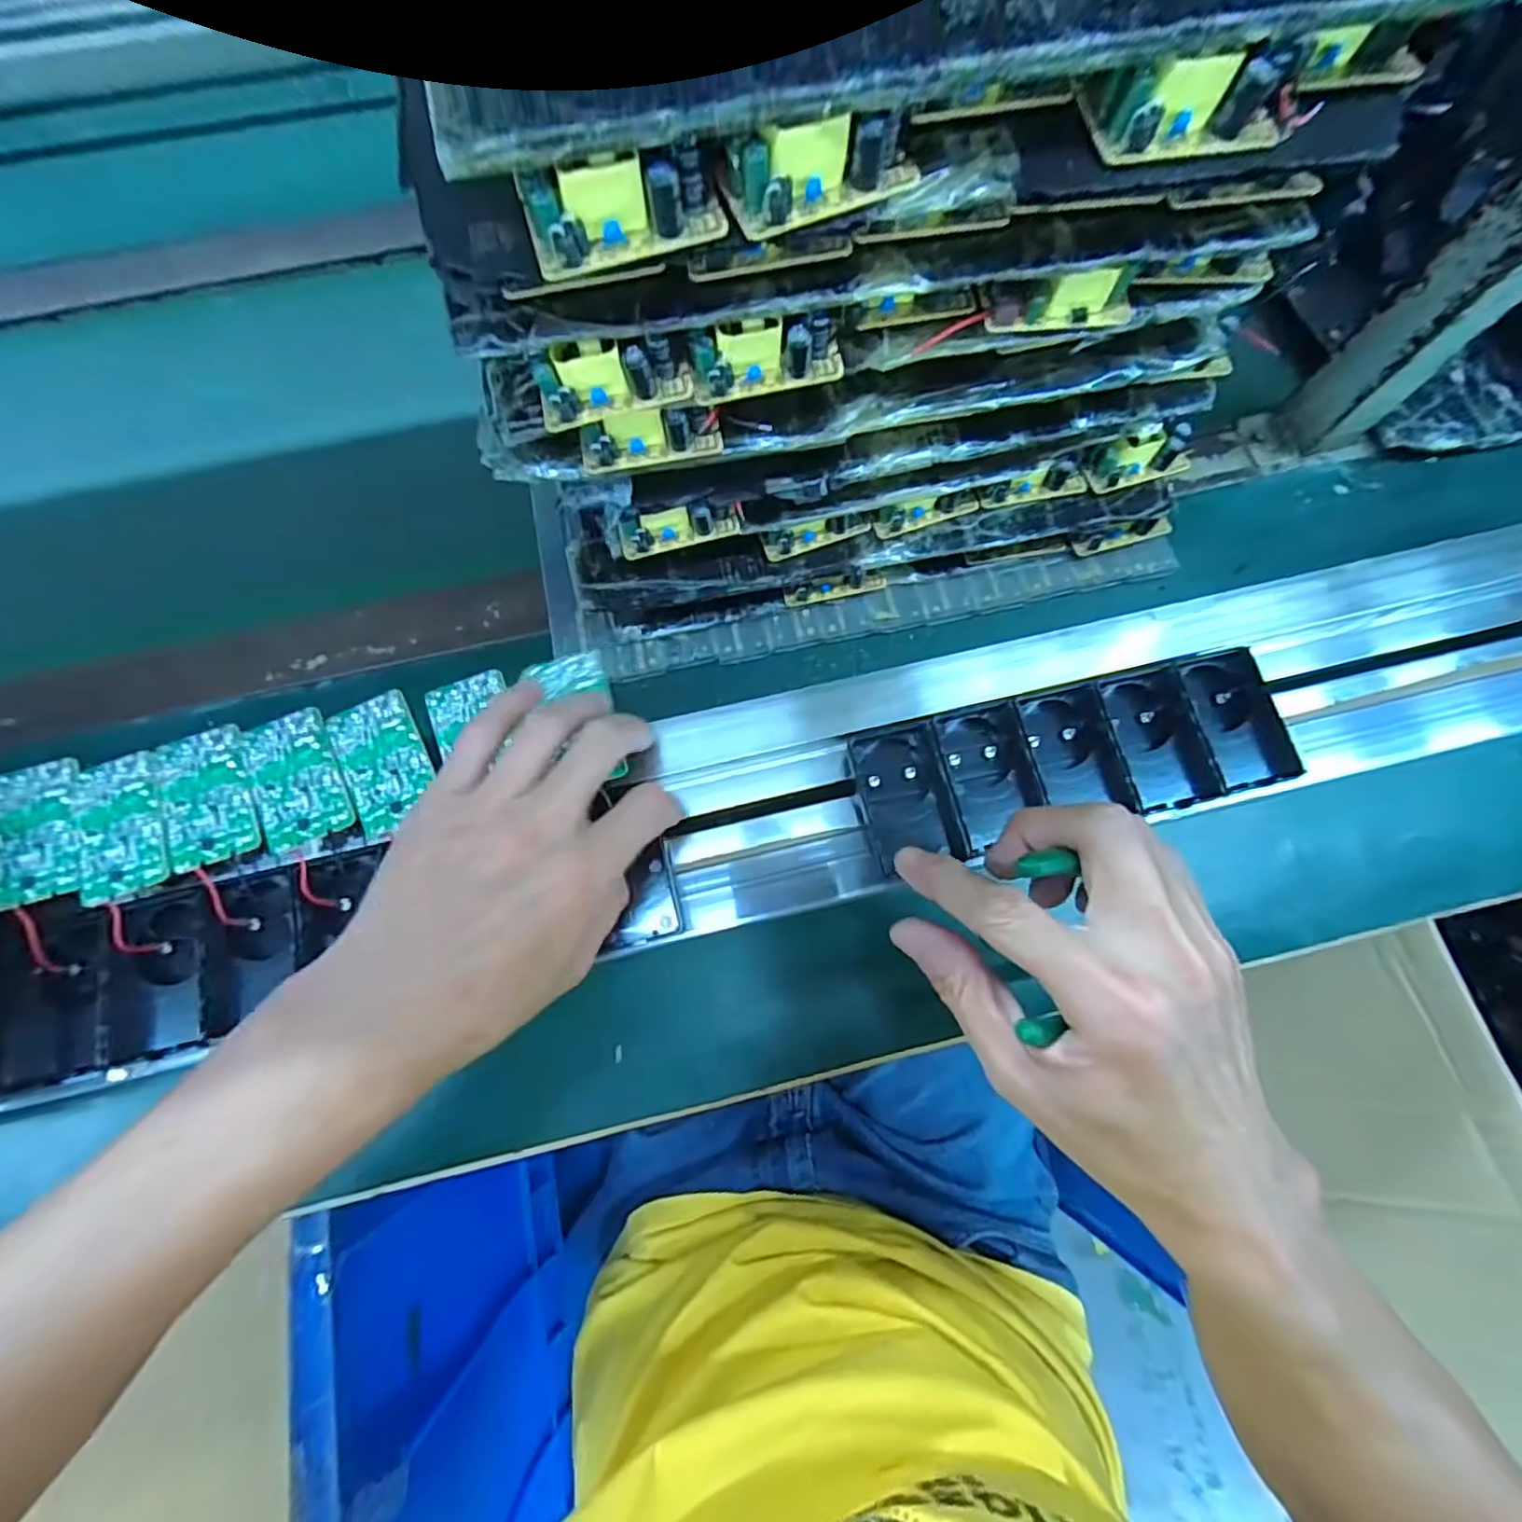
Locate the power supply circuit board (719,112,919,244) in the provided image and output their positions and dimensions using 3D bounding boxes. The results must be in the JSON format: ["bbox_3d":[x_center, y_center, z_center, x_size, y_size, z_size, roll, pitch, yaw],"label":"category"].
[{"bbox_3d":[0.021,-0.195,0.214,0.063,0.022,0.021,-13,74,-3],"label":"power supply circuit board"}]

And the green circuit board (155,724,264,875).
[{"bbox_3d":[-0.255,0.016,0.302,0.039,0.004,0.064,-18,74,-4],"label":"green circuit board"}]

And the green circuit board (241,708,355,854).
[{"bbox_3d":[-0.216,0.008,0.305,0.037,0.006,0.064,-24,75,-6],"label":"green circuit board"}]

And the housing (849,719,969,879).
[{"bbox_3d":[0.071,0.019,0.328,0.039,0.029,0.068,-11,74,-3],"label":"housing"}]

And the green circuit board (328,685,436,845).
[{"bbox_3d":[-0.176,0.000,0.304,0.036,0.004,0.066,-23,75,-6],"label":"green circuit board"}]

